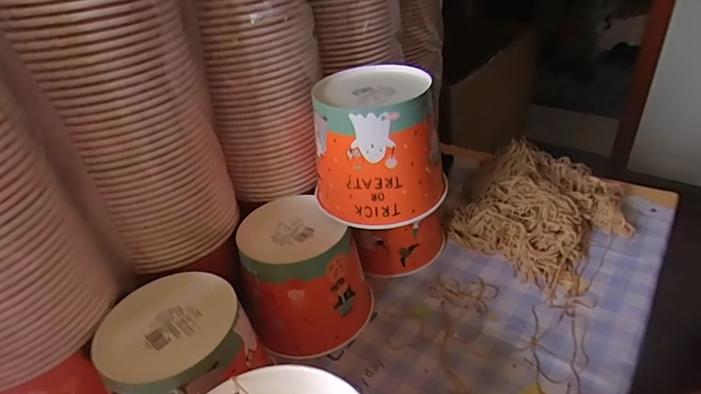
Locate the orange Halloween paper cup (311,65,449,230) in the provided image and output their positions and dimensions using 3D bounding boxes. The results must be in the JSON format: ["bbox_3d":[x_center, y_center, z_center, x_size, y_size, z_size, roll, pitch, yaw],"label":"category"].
[{"bbox_3d":[0.031,-0.060,0.502,0.134,0.131,0.129,-5,35,3],"label":"orange Halloween paper cup"}]

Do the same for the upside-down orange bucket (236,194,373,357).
[{"bbox_3d":[-0.054,0.091,0.534,0.134,0.134,0.138,-5,33,3],"label":"upside-down orange bucket"}]

